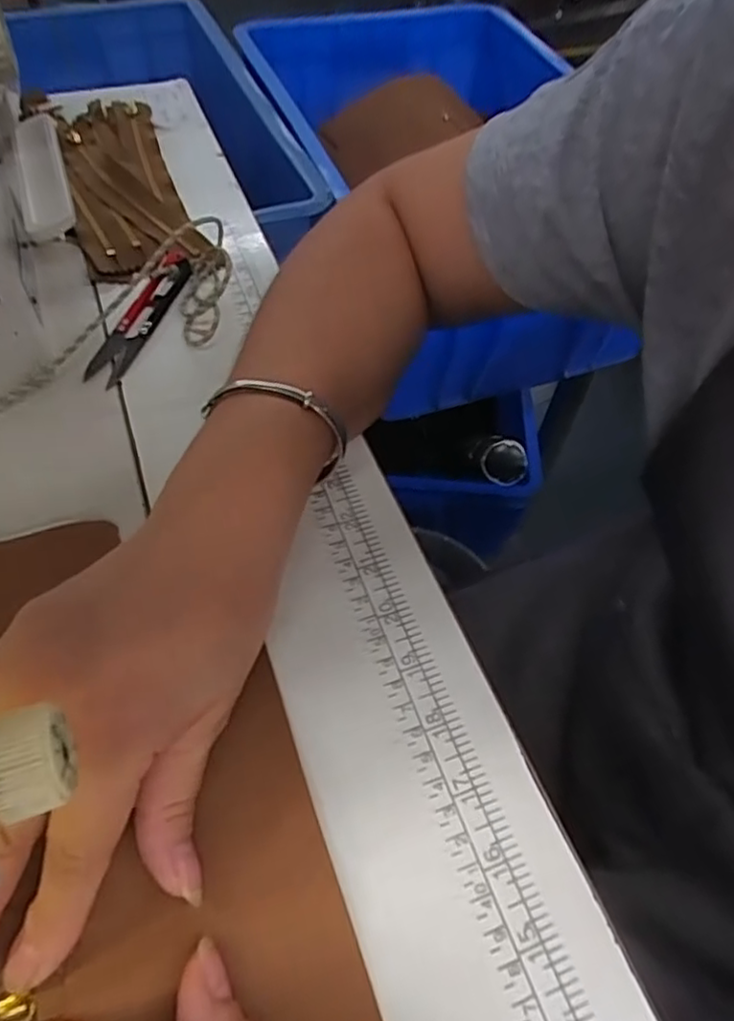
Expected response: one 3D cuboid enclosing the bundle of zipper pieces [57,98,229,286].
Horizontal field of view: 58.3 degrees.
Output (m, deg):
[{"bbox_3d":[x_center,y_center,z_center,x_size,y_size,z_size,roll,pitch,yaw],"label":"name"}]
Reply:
[{"bbox_3d":[-0.175,-0.238,0.468,0.078,0.013,0.240,-17,57,-15],"label":"bundle of zipper pieces"}]

